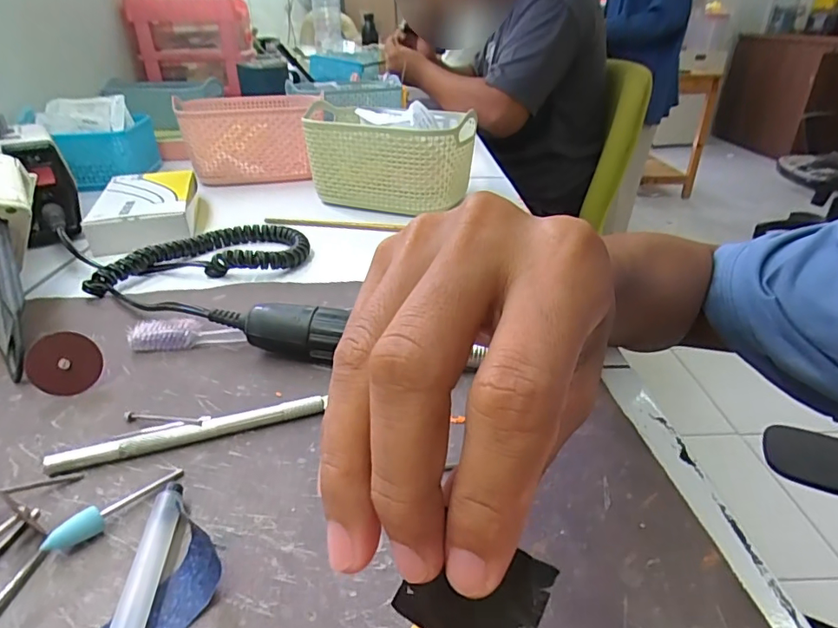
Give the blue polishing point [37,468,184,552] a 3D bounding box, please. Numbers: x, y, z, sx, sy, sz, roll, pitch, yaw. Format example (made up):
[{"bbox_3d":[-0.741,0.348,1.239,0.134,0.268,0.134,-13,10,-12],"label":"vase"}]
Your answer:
[{"bbox_3d":[-0.113,0.072,0.192,0.007,0.010,0.049,21,36,32],"label":"blue polishing point"}]

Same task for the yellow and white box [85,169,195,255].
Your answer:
[{"bbox_3d":[-0.257,-0.100,0.474,0.093,0.031,0.145,-12,32,-20],"label":"yellow and white box"}]

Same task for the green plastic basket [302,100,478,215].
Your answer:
[{"bbox_3d":[-0.029,-0.163,0.525,0.166,0.084,0.126,6,31,10],"label":"green plastic basket"}]

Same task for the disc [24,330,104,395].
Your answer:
[{"bbox_3d":[-0.178,0.025,0.255,0.031,0.031,0.004,15,-4,-28],"label":"disc"}]

